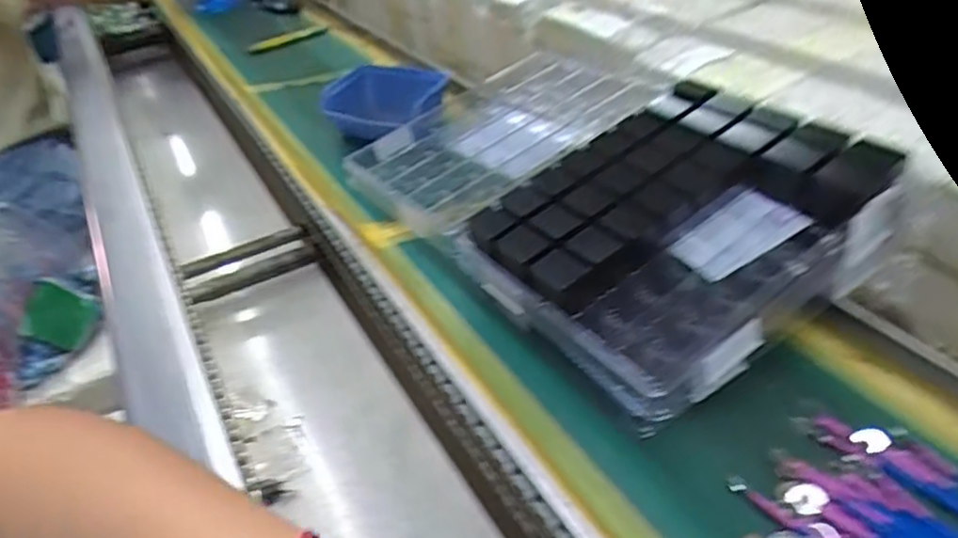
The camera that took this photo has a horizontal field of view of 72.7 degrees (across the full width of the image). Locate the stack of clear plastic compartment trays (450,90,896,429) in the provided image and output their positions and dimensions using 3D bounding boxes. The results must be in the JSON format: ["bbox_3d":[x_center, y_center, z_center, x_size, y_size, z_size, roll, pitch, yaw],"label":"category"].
[{"bbox_3d":[0.118,-0.021,0.389,0.216,0.063,0.174,-31,44,-15],"label":"stack of clear plastic compartment trays"}]

